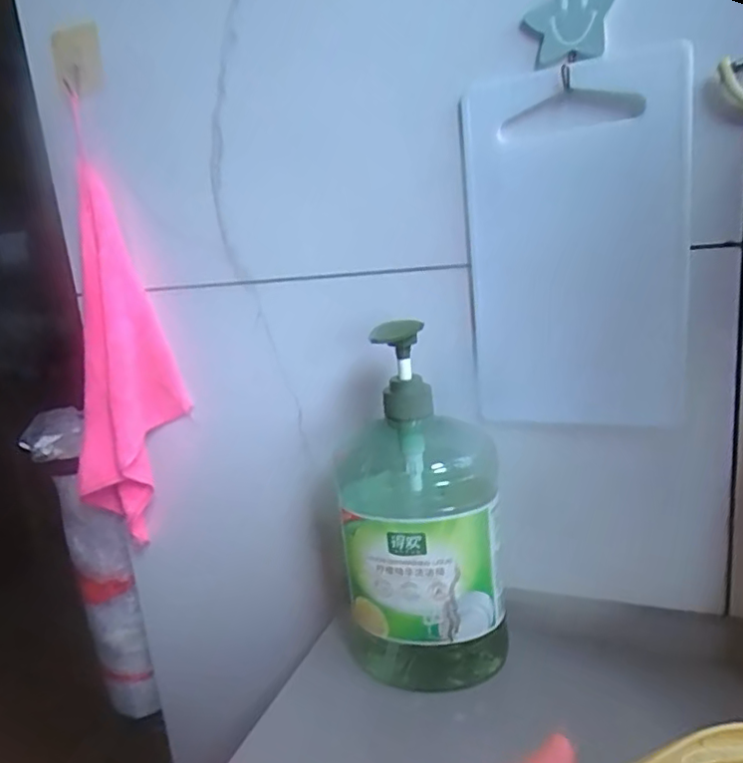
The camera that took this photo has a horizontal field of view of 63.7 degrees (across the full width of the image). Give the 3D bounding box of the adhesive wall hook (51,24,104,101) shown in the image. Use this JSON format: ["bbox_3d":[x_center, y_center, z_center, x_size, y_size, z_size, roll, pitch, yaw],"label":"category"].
[{"bbox_3d":[-0.277,-0.302,0.566,0.054,0.059,0.005,-1,14,19],"label":"adhesive wall hook"}]

